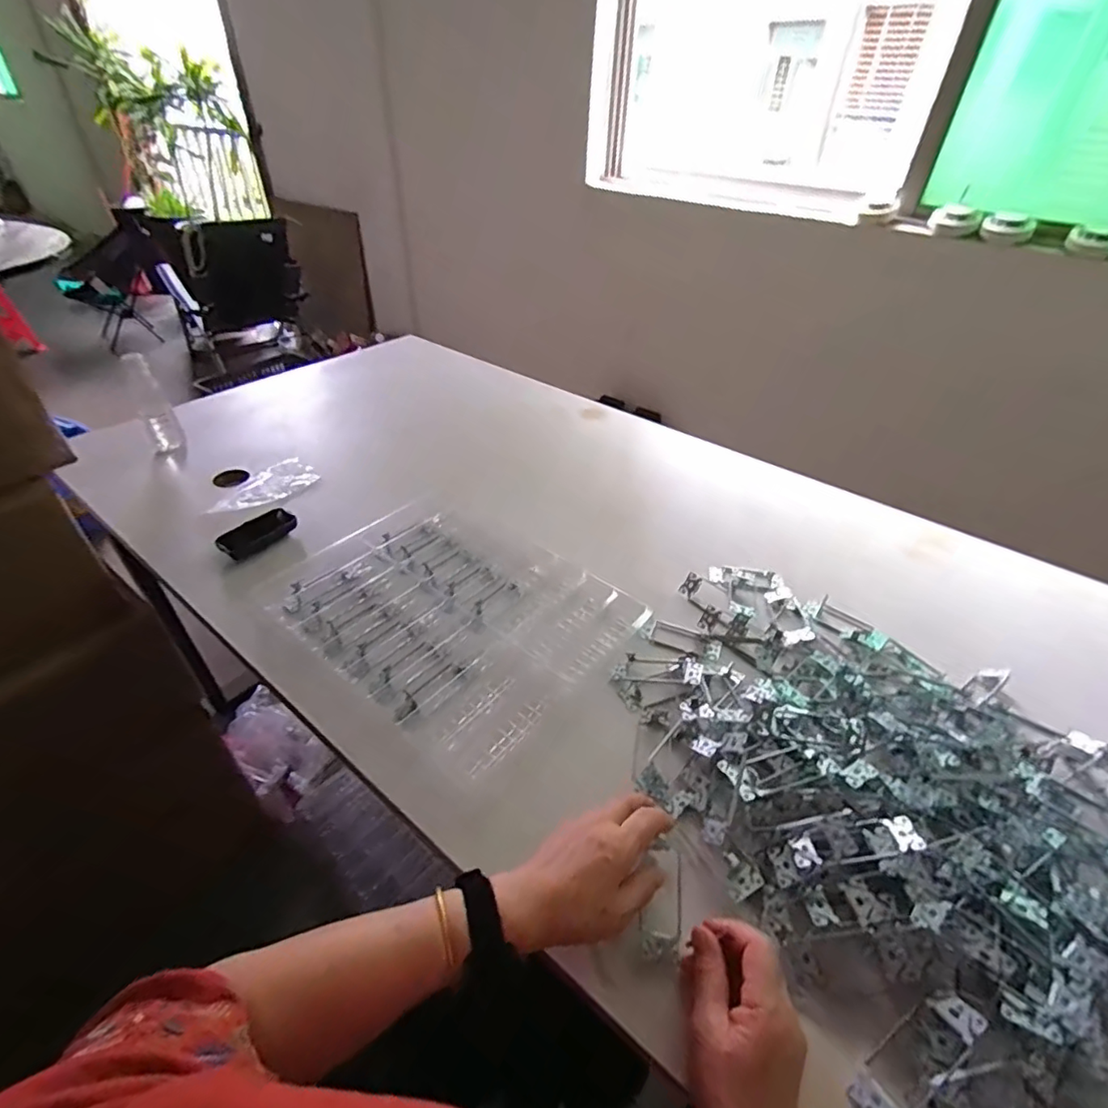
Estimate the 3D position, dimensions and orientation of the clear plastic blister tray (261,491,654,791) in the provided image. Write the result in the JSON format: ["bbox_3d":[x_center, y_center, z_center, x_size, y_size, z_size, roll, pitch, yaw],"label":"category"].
[{"bbox_3d":[-0.126,0.070,0.739,0.424,0.025,0.337,28,46,26],"label":"clear plastic blister tray"}]

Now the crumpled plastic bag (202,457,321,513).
[{"bbox_3d":[-0.504,-0.119,0.962,0.094,0.015,0.181,25,45,24],"label":"crumpled plastic bag"}]

